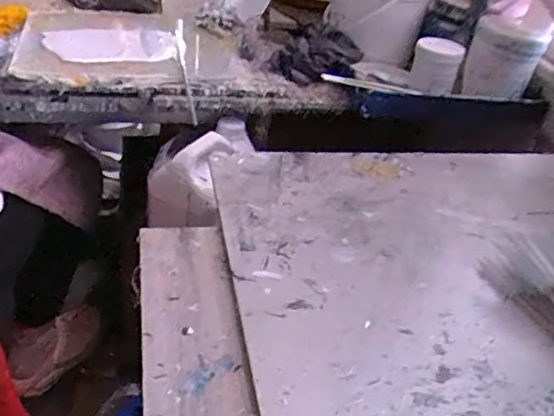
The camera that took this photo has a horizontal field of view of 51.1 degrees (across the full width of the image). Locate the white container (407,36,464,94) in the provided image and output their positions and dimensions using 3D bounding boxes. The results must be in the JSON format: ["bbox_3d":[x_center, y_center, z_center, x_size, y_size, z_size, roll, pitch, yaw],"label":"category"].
[{"bbox_3d":[0.266,-0.241,0.972,0.079,0.068,0.097,13,35,12],"label":"white container"}]

